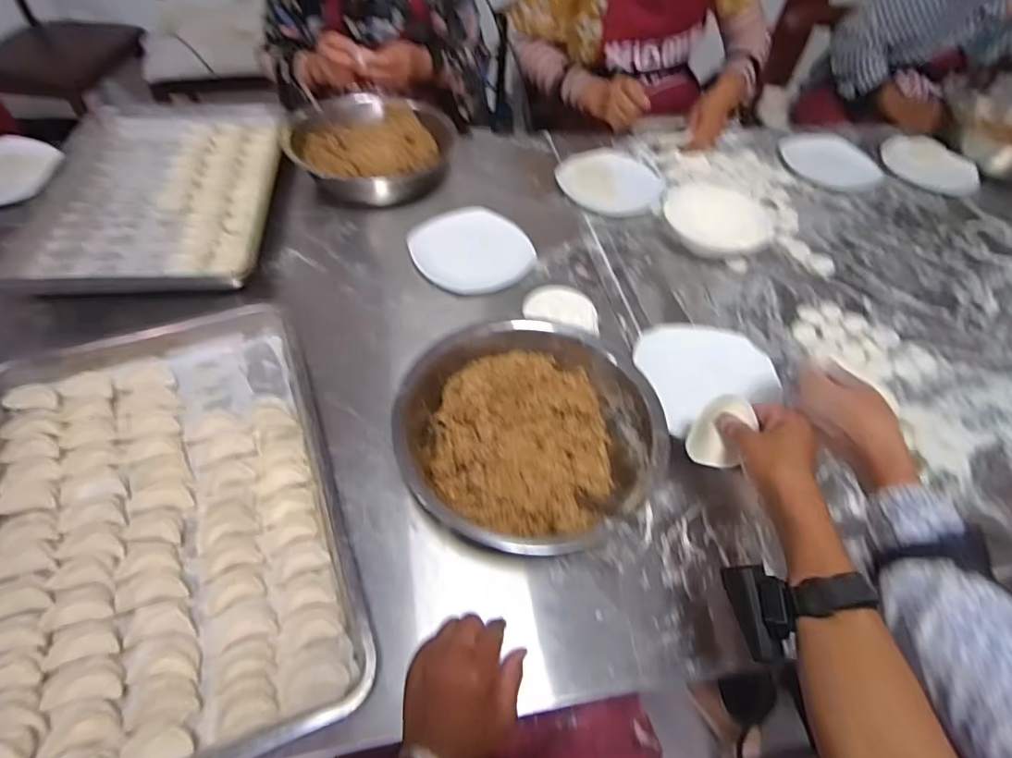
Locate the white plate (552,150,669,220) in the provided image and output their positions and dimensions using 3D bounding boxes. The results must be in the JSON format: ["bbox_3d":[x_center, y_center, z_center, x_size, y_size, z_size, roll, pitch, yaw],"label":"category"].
[{"bbox_3d":[0.198,-0.381,1.004,0.188,0.025,0.191,3,52,-4],"label":"white plate"}]

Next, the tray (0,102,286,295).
[{"bbox_3d":[-0.568,-0.328,0.887,0.364,0.048,0.494,-1,53,-7],"label":"tray"}]

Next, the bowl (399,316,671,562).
[{"bbox_3d":[0.020,0.056,0.600,0.266,0.090,0.286,3,52,-4],"label":"bowl"}]

